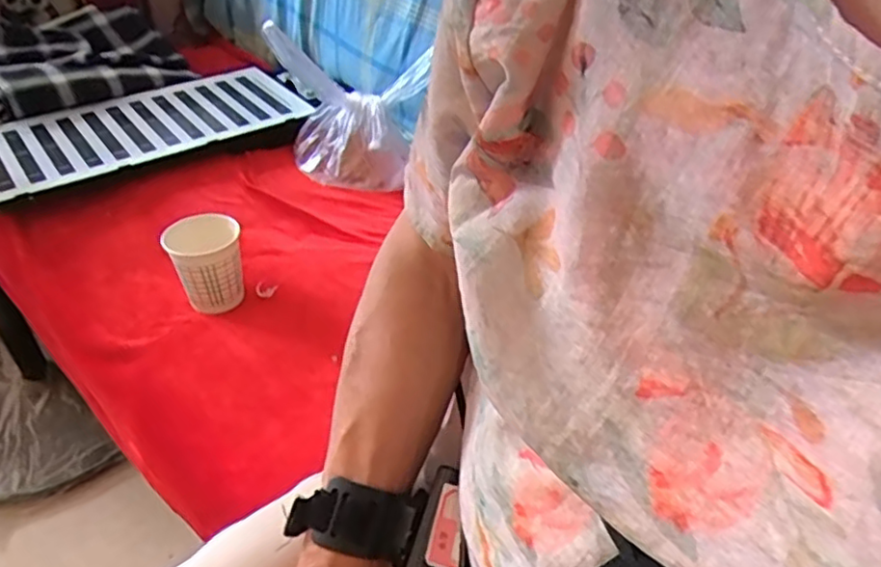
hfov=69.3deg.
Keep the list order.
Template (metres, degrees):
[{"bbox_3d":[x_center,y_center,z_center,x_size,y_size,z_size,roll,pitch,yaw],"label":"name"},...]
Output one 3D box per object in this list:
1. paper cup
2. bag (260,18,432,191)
[{"bbox_3d":[-0.233,-0.024,0.637,0.066,0.080,0.072,2,42,-2],"label":"paper cup"},{"bbox_3d":[-0.109,-0.221,0.795,0.176,0.187,0.083,7,42,3],"label":"bag"}]

